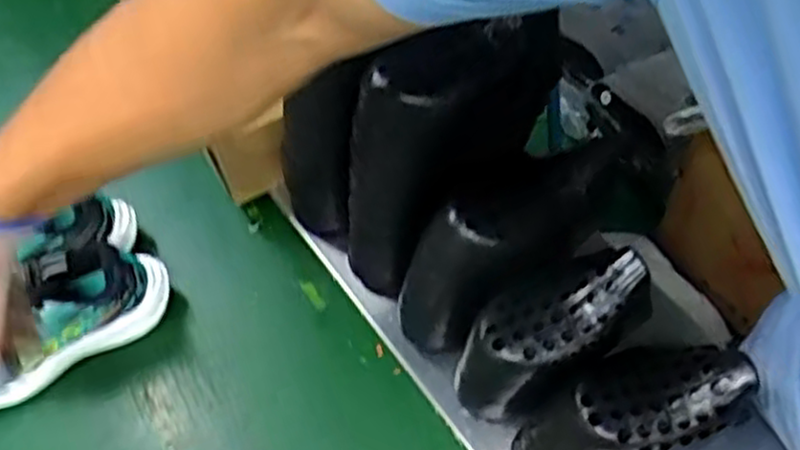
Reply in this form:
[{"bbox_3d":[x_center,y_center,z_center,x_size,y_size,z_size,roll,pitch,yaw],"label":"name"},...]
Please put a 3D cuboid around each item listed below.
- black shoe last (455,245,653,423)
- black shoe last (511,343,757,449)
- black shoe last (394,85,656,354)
[{"bbox_3d":[0.112,0.090,0.566,0.122,0.162,0.077,-27,54,-14],"label":"black shoe last"},{"bbox_3d":[0.163,0.146,0.535,0.141,0.141,0.081,-18,52,-8],"label":"black shoe last"},{"bbox_3d":[0.071,0.018,0.569,0.256,0.116,0.065,-46,52,24],"label":"black shoe last"}]

